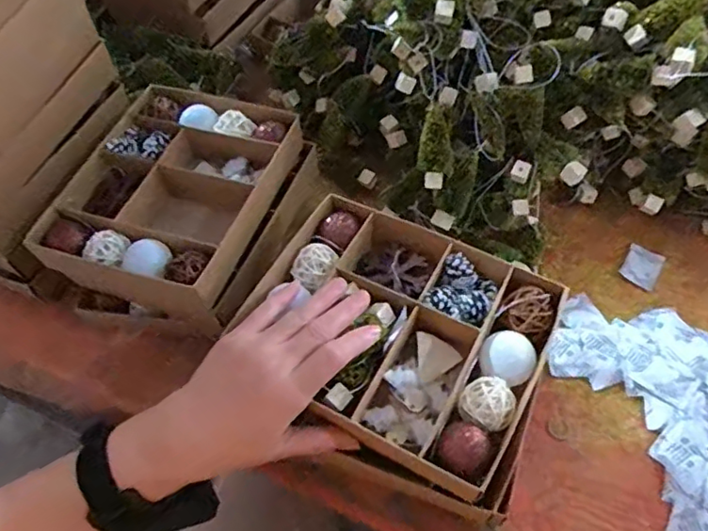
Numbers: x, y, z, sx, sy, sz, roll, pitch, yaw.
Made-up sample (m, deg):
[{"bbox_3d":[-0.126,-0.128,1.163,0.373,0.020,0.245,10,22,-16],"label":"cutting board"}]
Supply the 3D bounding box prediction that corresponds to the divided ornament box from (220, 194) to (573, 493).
[{"bbox_3d":[0.031,0.046,0.435,0.209,0.038,0.169,27,61,19],"label":"divided ornament box"}]

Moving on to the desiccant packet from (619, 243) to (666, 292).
[{"bbox_3d":[0.286,0.001,0.578,0.034,0.007,0.046,27,61,19],"label":"desiccant packet"}]

